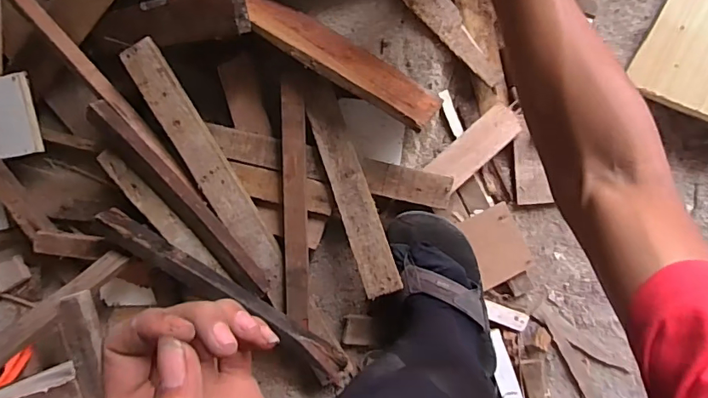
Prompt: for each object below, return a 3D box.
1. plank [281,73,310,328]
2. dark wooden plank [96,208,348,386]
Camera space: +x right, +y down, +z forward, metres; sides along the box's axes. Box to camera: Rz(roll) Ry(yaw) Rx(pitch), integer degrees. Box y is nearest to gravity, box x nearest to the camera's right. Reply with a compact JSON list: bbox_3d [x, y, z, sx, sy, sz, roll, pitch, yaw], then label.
[{"bbox_3d":[-0.082,0.001,0.679,0.031,0.035,0.347,-1,90,9],"label":"plank"},{"bbox_3d":[-0.184,0.132,0.663,0.395,0.038,0.034,32,95,8],"label":"dark wooden plank"}]

